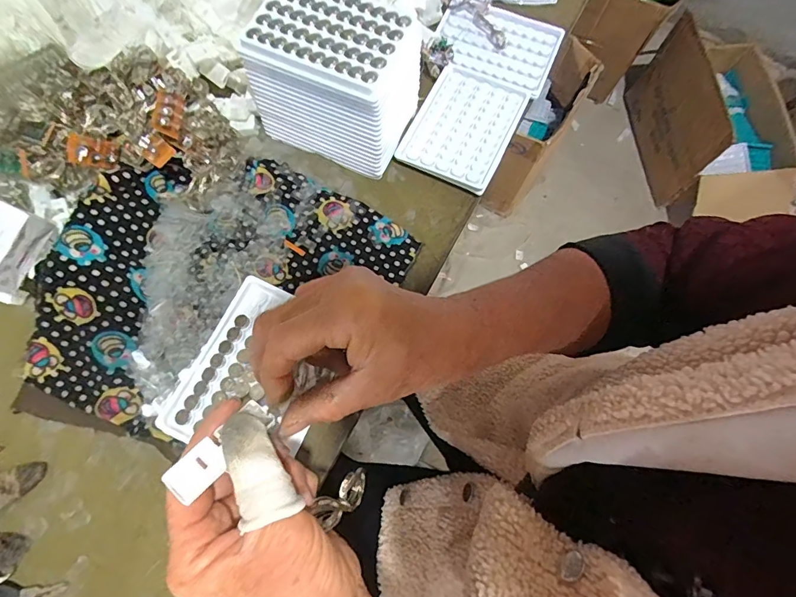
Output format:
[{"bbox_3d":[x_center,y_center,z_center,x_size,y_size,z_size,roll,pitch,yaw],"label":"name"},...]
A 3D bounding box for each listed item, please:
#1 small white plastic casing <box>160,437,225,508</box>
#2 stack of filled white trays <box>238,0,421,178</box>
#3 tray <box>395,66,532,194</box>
[{"bbox_3d":[-0.101,0.086,0.216,0.019,0.004,0.026,35,54,17],"label":"small white plastic casing"},{"bbox_3d":[-0.054,-0.201,0.393,0.143,0.091,0.100,21,73,5],"label":"stack of filled white trays"},{"bbox_3d":[0.067,-0.176,0.436,0.095,0.009,0.131,26,74,6],"label":"tray"}]

